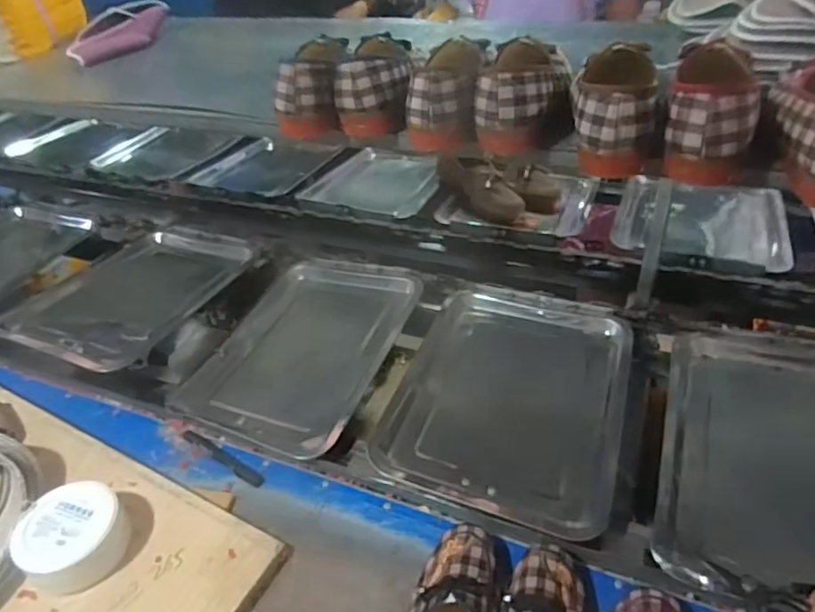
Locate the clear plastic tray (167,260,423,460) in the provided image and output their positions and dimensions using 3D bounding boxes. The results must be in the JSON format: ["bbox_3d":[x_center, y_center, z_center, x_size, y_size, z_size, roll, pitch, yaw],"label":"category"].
[{"bbox_3d":[-0.150,0.055,0.866,0.261,0.047,0.337,11,42,21],"label":"clear plastic tray"}]

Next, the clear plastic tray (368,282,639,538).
[{"bbox_3d":[0.137,0.111,0.753,0.269,0.058,0.338,11,42,21],"label":"clear plastic tray"}]

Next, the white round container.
[{"bbox_3d":[-0.351,0.241,0.616,0.092,0.059,0.103,18,45,27],"label":"white round container"}]

